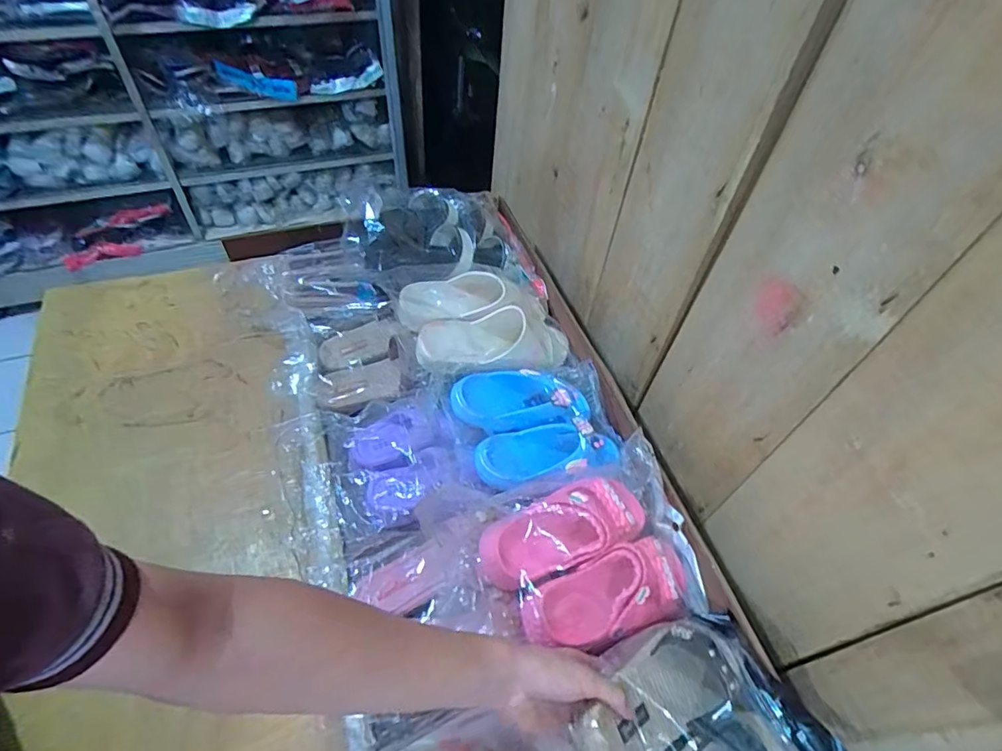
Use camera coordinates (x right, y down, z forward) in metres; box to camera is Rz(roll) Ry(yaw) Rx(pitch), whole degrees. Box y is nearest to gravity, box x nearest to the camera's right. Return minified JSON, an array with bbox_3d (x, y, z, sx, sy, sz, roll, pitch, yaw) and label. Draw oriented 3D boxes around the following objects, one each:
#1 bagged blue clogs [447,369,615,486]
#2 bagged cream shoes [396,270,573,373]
[{"bbox_3d":[0.044,0.074,0.717,0.190,0.070,0.177,3,52,-3],"label":"bagged blue clogs"},{"bbox_3d":[-0.019,-0.073,0.810,0.250,0.085,0.178,-11,54,-13],"label":"bagged cream shoes"}]

